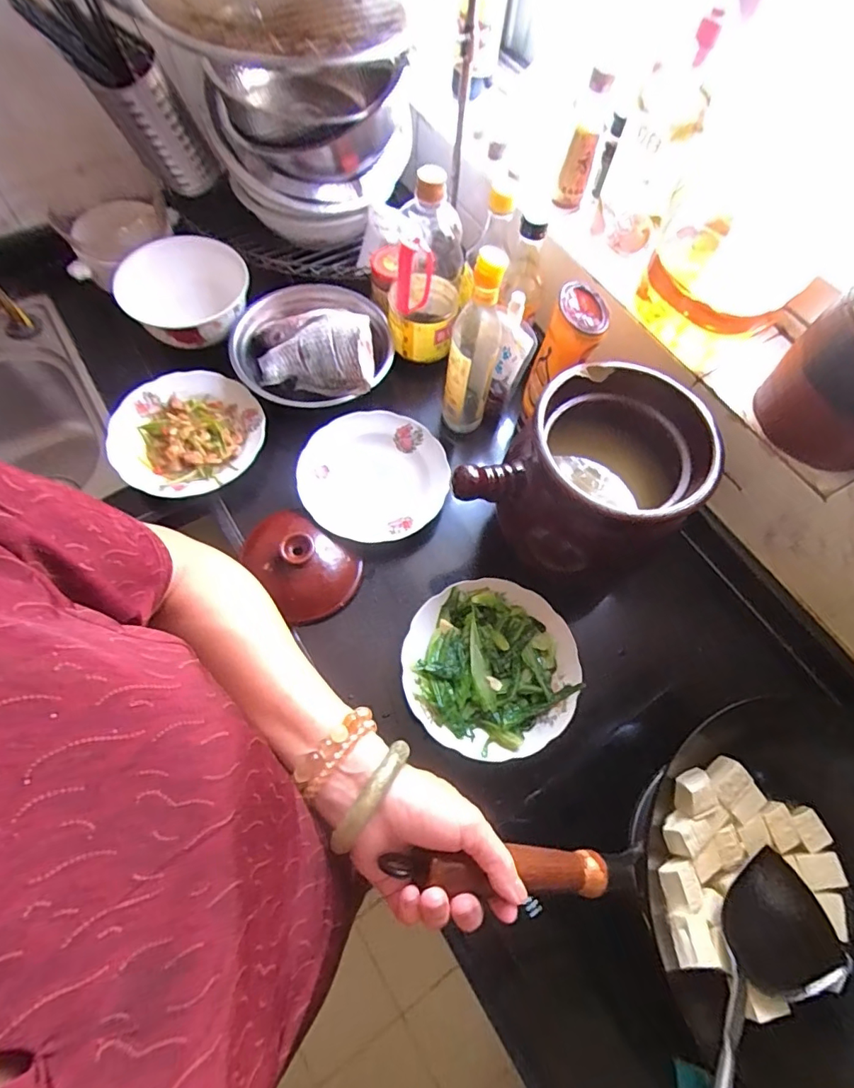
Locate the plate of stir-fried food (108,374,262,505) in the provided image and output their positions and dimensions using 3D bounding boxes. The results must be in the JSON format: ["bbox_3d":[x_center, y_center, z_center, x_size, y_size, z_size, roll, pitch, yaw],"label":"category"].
[{"bbox_3d":[-0.322,-0.147,0.687,0.192,0.028,0.191,1,67,-2],"label":"plate of stir-fried food"}]

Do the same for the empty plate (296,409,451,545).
[{"bbox_3d":[-0.069,-0.086,0.681,0.188,0.039,0.185,1,67,-2],"label":"empty plate"}]

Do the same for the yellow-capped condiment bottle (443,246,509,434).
[{"bbox_3d":[0.059,-0.249,0.656,0.061,0.264,0.063,9,67,1],"label":"yellow-capped condiment bottle"}]

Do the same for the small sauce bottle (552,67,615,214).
[{"bbox_3d":[0.194,-0.494,0.627,0.039,0.140,0.038,19,67,5],"label":"small sauce bottle"}]

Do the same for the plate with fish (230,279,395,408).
[{"bbox_3d":[-0.163,-0.298,0.709,0.211,0.068,0.229,1,67,-2],"label":"plate with fish"}]

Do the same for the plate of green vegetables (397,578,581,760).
[{"bbox_3d":[0.073,0.141,0.588,0.193,0.053,0.194,1,67,-2],"label":"plate of green vegetables"}]

